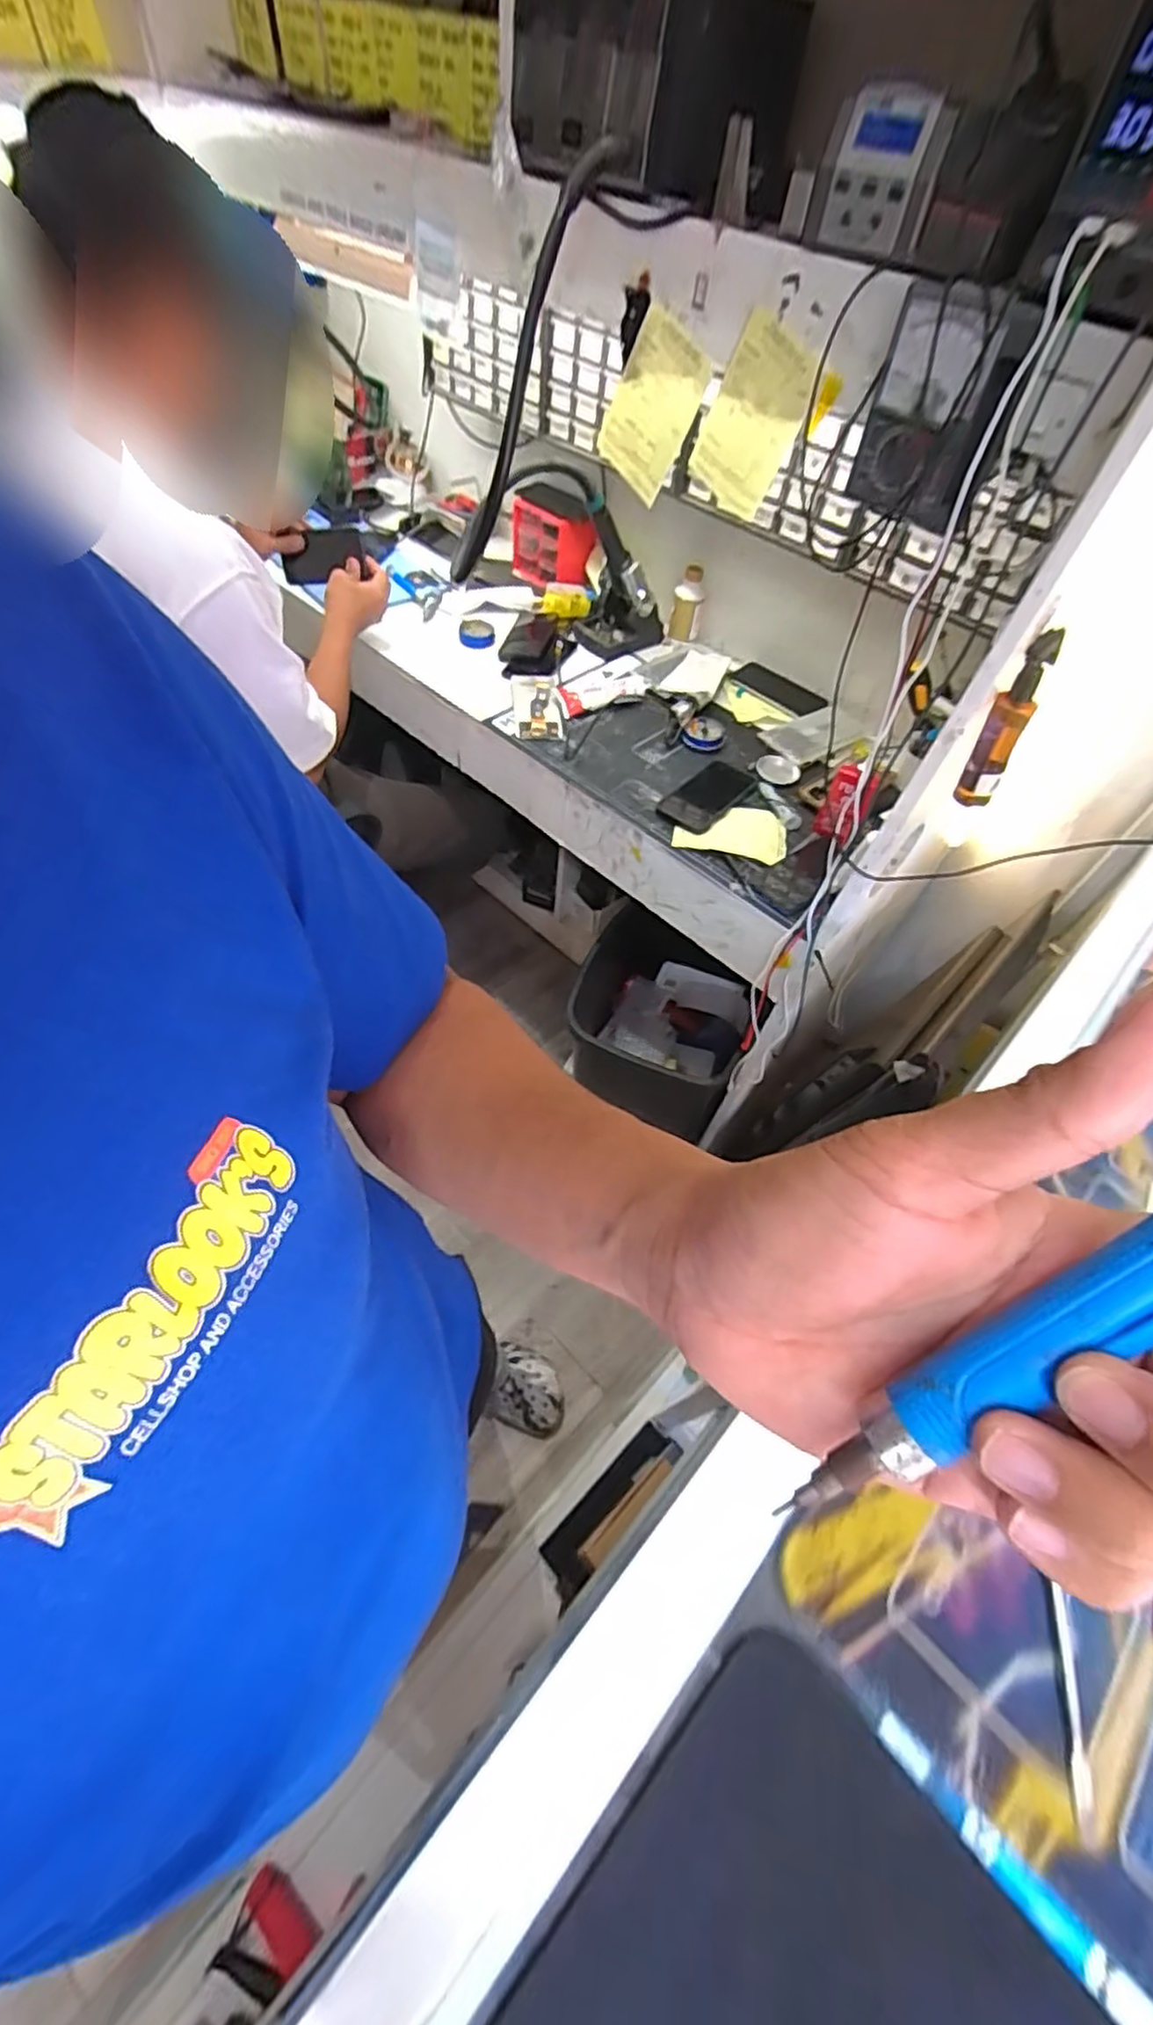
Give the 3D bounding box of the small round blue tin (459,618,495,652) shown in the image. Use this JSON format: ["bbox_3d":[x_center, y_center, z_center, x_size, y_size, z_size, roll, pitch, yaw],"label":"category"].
[{"bbox_3d":[-0.168,-0.637,1.188,0.057,0.029,0.055,3,55,-4],"label":"small round blue tin"}]

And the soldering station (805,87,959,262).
[{"bbox_3d":[0.251,-0.701,0.587,0.097,0.086,0.094,13,53,5],"label":"soldering station"}]

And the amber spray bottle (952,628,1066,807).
[{"bbox_3d":[0.410,-0.271,0.669,0.039,0.168,0.026,35,59,18],"label":"amber spray bottle"}]

